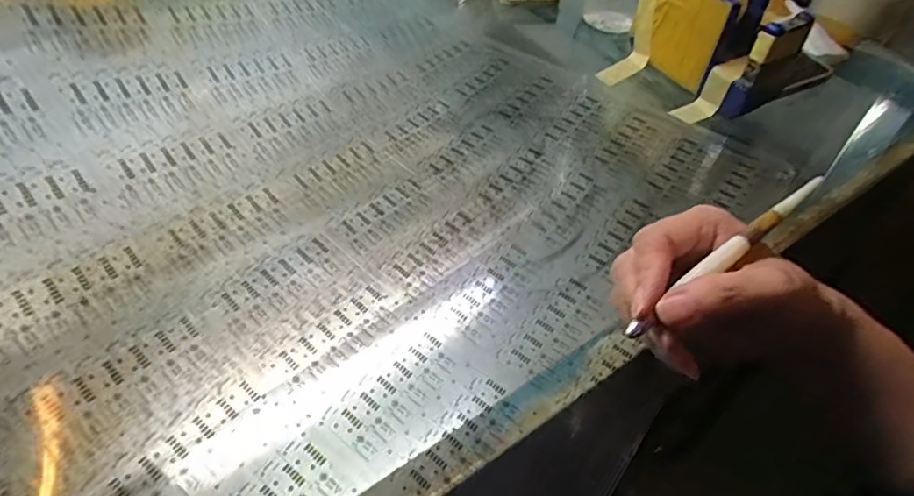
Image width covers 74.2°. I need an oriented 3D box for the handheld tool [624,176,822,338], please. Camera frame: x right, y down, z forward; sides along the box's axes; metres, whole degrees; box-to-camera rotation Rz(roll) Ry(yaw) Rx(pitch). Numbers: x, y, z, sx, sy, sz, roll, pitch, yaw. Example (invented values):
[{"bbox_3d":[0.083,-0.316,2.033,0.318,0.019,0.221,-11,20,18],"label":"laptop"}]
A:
[{"bbox_3d":[0.133,0.002,0.295,0.134,0.009,0.008,-35,58,-13],"label":"handheld tool"}]

